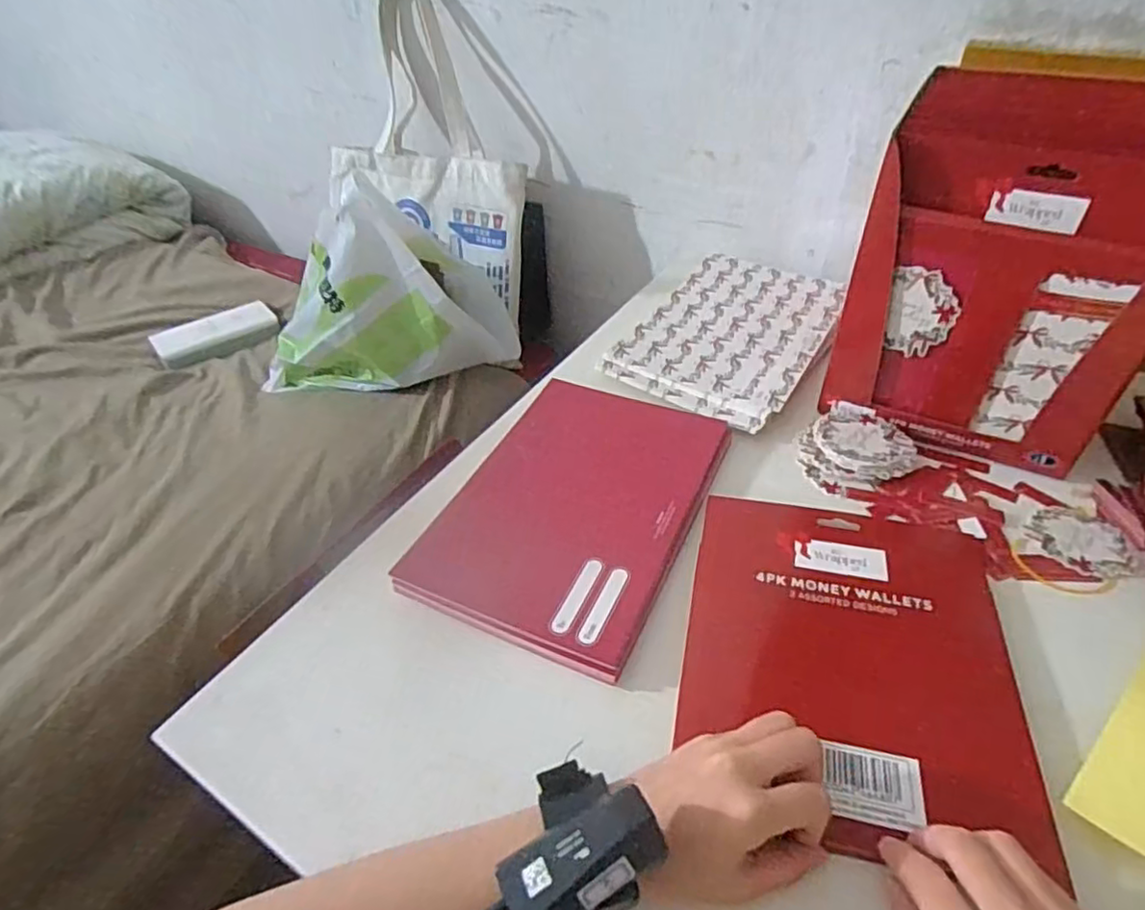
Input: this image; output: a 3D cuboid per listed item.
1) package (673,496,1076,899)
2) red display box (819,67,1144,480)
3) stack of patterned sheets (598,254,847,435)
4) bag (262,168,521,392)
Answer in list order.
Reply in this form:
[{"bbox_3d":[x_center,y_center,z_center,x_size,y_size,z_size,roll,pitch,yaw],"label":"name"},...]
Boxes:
[{"bbox_3d":[0.176,0.121,0.418,0.195,0.011,0.232,9,45,13],"label":"package"},{"bbox_3d":[0.348,-0.156,0.527,0.201,0.248,0.165,19,47,22],"label":"red display box"},{"bbox_3d":[0.173,-0.135,0.683,0.177,0.013,0.273,24,50,26],"label":"stack of patterned sheets"},{"bbox_3d":[-0.238,-0.197,0.810,0.328,0.246,0.126,-9,41,-10],"label":"bag"}]

